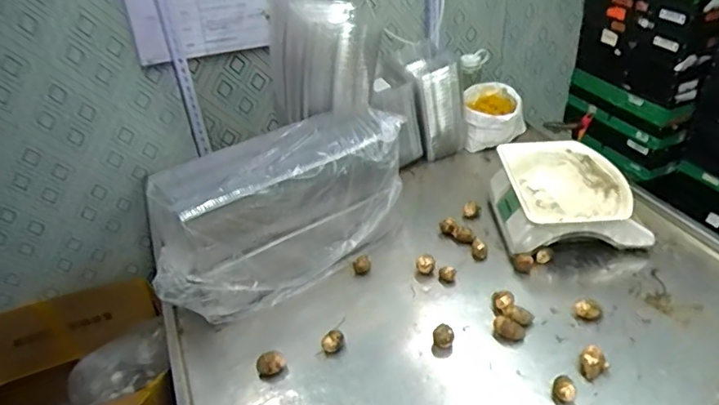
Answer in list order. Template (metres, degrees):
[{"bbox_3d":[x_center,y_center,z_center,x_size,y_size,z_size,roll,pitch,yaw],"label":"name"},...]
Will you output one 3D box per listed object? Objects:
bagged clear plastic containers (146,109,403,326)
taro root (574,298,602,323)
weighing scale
[{"bbox_3d":[-0.162,0.027,1.048,0.487,0.284,0.196,-27,42,-27],"label":"bagged clear plastic containers"},{"bbox_3d":[0.423,0.196,0.971,0.045,0.028,0.043,10,39,19],"label":"taro root"},{"bbox_3d":[0.435,-0.013,1.129,0.276,0.108,0.274,-5,36,-1],"label":"weighing scale"}]

